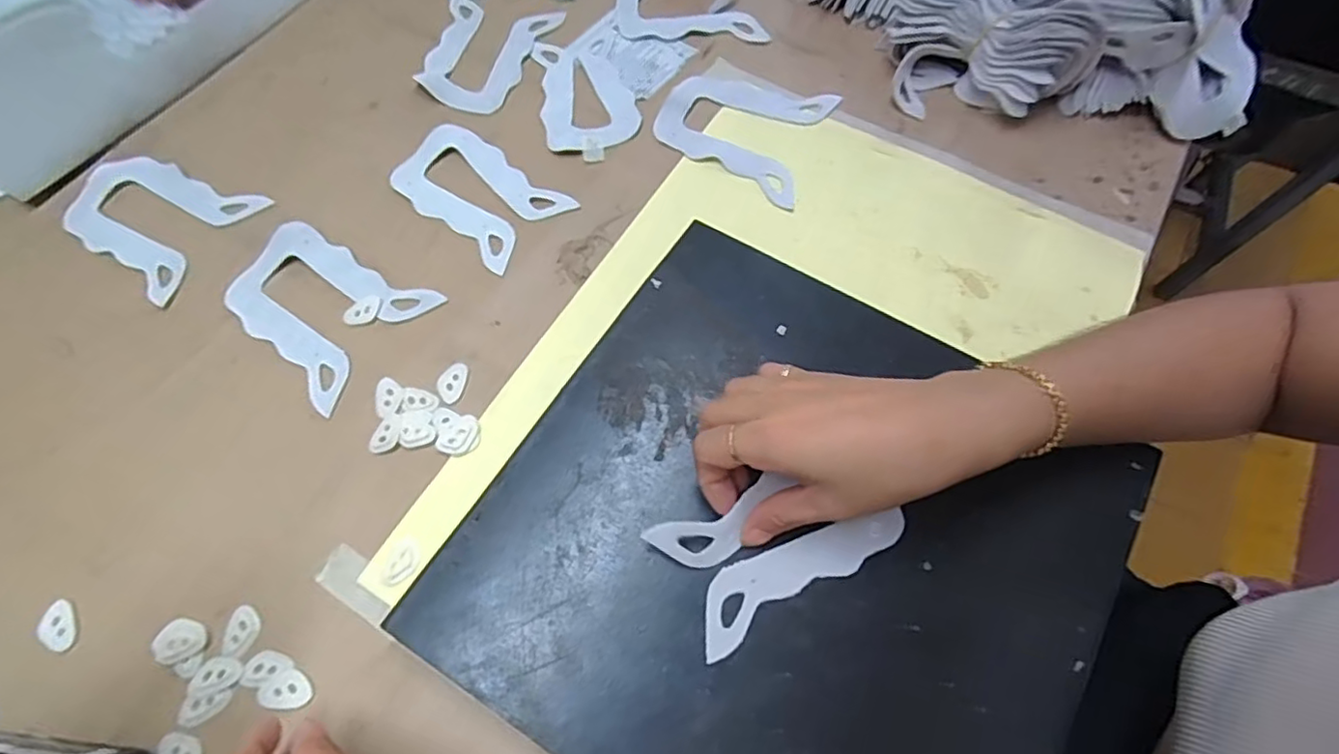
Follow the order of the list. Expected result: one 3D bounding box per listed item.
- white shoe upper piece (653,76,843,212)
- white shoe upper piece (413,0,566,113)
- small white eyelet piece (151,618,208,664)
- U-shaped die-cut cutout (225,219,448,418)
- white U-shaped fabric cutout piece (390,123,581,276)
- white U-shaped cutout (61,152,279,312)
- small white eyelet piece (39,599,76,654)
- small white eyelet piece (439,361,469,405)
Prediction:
[{"bbox_3d":[0.060,-0.194,0.473,0.122,0.006,0.108,28,70,12],"label":"white shoe upper piece"},{"bbox_3d":[-0.150,-0.264,0.505,0.095,0.009,0.122,11,67,5],"label":"white shoe upper piece"},{"bbox_3d":[-0.258,0.138,0.329,0.025,0.004,0.021,-18,67,-7],"label":"small white eyelet piece"},{"bbox_3d":[-0.228,-0.044,0.405,0.118,0.013,0.095,28,70,12],"label":"U-shaped die-cut cutout"},{"bbox_3d":[-0.138,-0.134,0.450,0.124,0.005,0.073,38,72,15],"label":"white U-shaped fabric cutout piece"},{"bbox_3d":[-0.365,-0.116,0.442,0.123,0.005,0.094,28,69,12],"label":"white U-shaped cutout"},{"bbox_3d":[-0.326,0.133,0.333,0.015,0.004,0.027,-31,70,-12],"label":"small white eyelet piece"},{"bbox_3d":[-0.135,0.003,0.389,0.016,0.004,0.026,7,67,3],"label":"small white eyelet piece"}]

